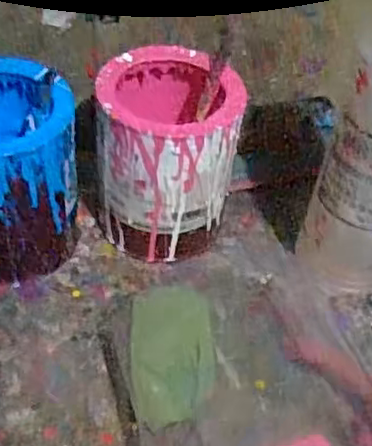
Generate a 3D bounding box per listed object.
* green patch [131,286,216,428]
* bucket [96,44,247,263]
[{"bbox_3d":[-0.009,0.093,0.491,0.060,0.005,0.115,1,47,-6],"label":"green patch"},{"bbox_3d":[-0.015,-0.060,0.544,0.103,0.136,0.120,5,47,-2],"label":"bucket"}]

